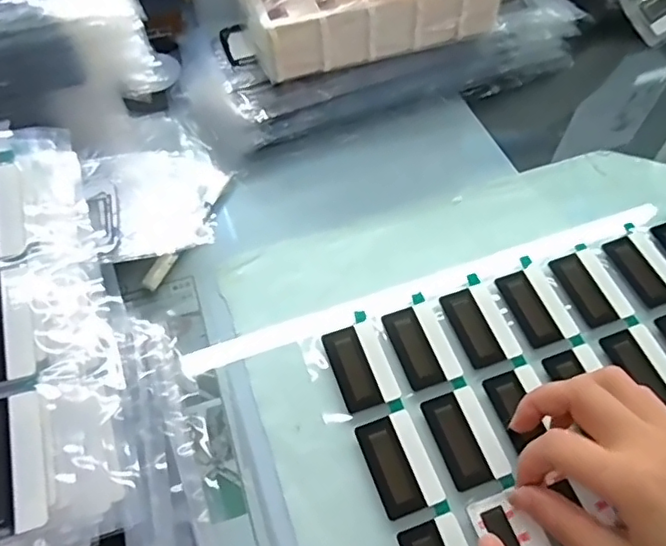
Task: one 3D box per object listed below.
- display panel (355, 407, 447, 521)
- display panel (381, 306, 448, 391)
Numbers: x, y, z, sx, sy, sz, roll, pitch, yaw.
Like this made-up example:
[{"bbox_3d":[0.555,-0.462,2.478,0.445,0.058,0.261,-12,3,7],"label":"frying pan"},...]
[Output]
[{"bbox_3d":[0.037,0.108,0.331,0.034,0.005,0.054,-19,61,-10],"label":"display panel"},{"bbox_3d":[0.050,0.047,0.367,0.023,0.006,0.055,-17,61,-9],"label":"display panel"}]

